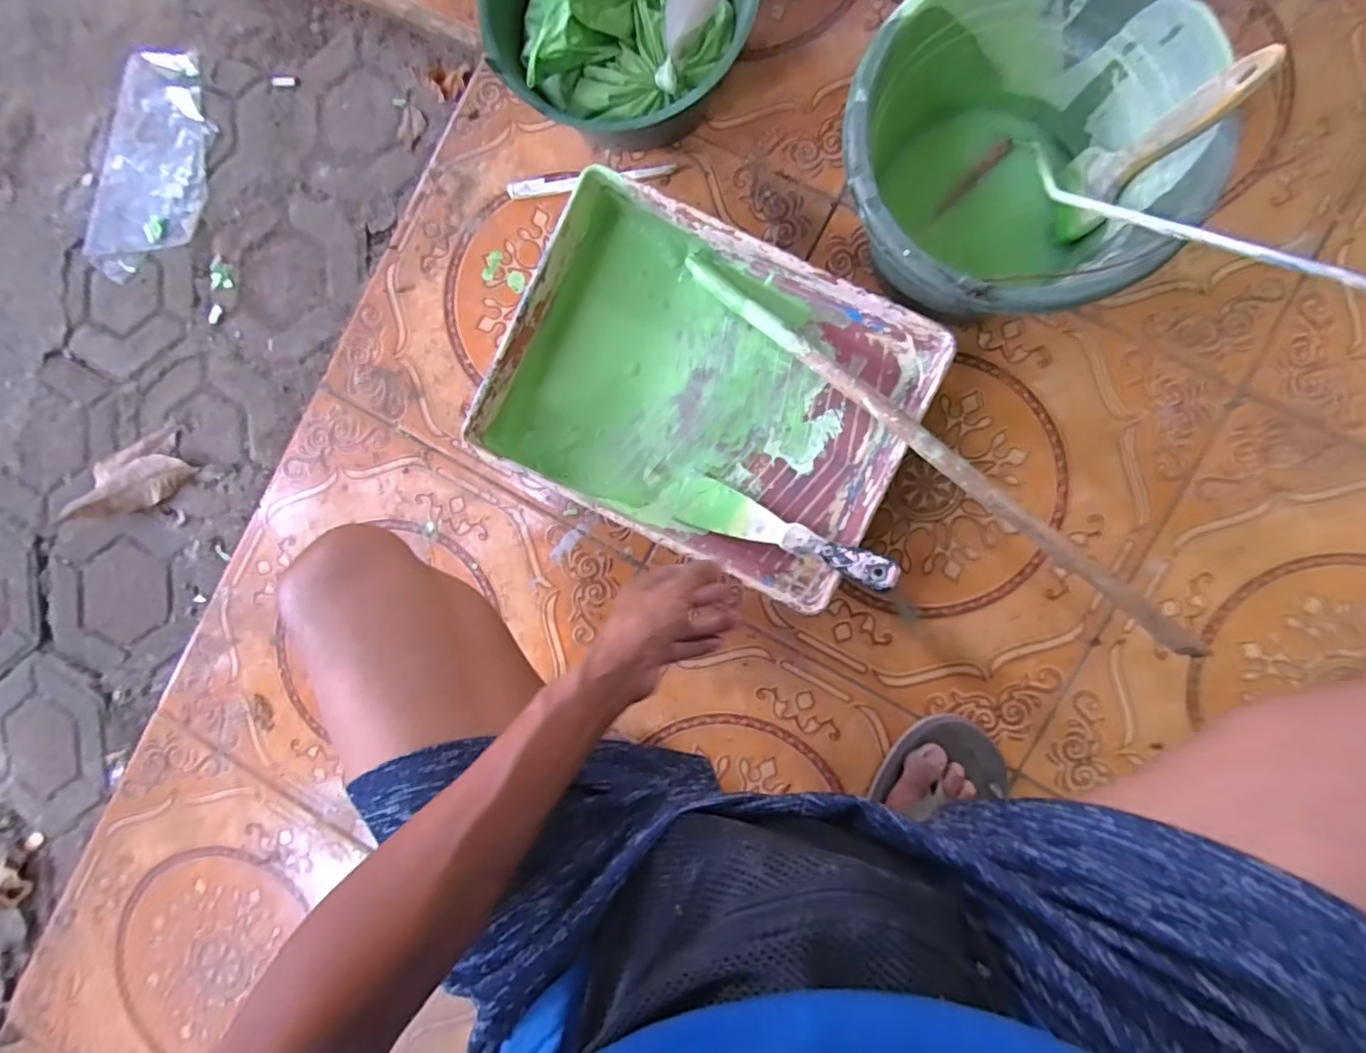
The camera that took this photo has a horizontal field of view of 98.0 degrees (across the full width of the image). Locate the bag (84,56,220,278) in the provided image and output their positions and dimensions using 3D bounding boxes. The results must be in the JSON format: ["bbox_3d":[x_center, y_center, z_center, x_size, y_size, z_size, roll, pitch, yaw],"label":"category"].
[{"bbox_3d":[-0.618,-0.419,0.689,0.141,0.017,0.253,11,90,8],"label":"bag"}]

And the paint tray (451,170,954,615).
[{"bbox_3d":[0.025,-0.116,0.546,0.365,0.078,0.271,26,92,7],"label":"paint tray"}]

